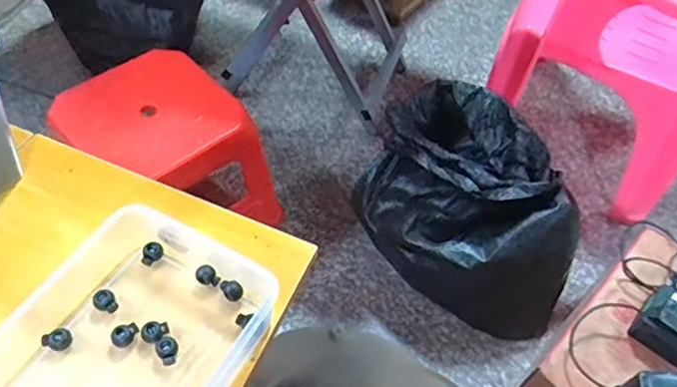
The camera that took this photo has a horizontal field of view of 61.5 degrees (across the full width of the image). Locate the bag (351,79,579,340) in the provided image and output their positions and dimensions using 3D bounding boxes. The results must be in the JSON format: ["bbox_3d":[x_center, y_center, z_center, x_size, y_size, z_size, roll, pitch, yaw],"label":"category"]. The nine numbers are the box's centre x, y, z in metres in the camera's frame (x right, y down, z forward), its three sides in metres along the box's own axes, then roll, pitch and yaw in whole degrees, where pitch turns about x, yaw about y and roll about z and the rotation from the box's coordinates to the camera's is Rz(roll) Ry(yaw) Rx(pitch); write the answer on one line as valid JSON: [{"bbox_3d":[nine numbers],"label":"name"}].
[{"bbox_3d":[0.242,0.006,0.994,0.386,0.214,0.324,30,56,17],"label":"bag"}]

